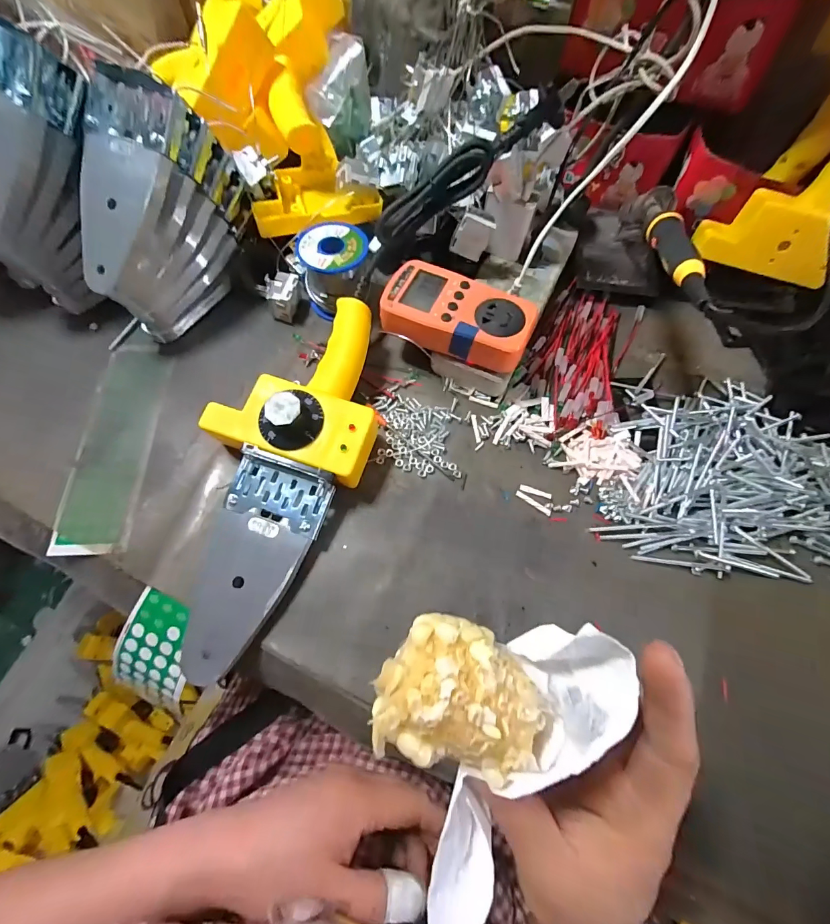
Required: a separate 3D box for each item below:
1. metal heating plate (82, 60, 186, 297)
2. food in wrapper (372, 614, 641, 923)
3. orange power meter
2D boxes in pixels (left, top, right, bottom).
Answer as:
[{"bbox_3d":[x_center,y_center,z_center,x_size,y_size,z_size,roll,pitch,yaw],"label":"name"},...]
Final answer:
[{"bbox_3d":[-0.235,-0.217,0.322,0.071,0.018,0.158,21,101,7],"label":"metal heating plate"},{"bbox_3d":[0.019,0.099,0.146,0.075,0.060,0.103,36,71,13],"label":"food in wrapper"},{"bbox_3d":[0.037,-0.127,0.350,0.126,0.031,0.065,22,69,7],"label":"orange power meter"}]

